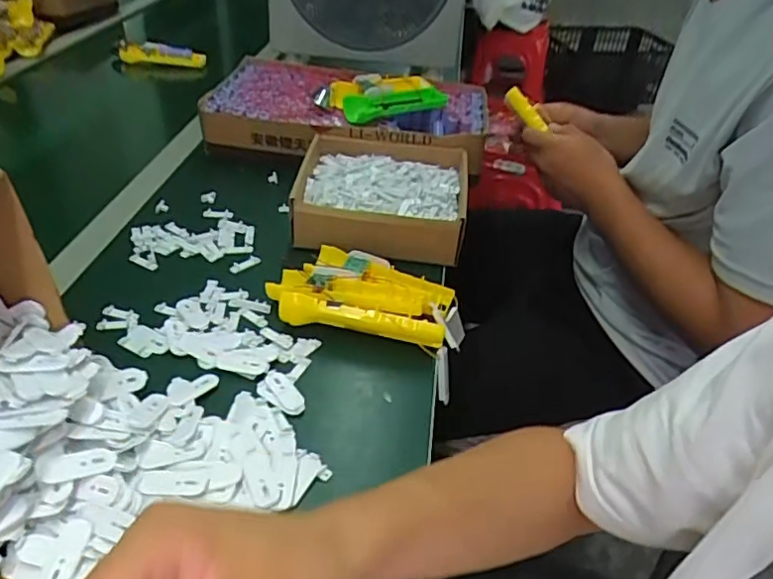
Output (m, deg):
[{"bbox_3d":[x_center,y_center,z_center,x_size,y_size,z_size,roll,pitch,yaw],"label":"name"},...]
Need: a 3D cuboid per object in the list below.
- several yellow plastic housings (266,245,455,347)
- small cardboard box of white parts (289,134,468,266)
[{"bbox_3d":[-0.026,0.009,0.629,0.183,0.051,0.111,8,39,6],"label":"several yellow plastic housings"},{"bbox_3d":[-0.003,-0.123,0.759,0.217,0.090,0.205,9,39,-1],"label":"small cardboard box of white parts"}]

